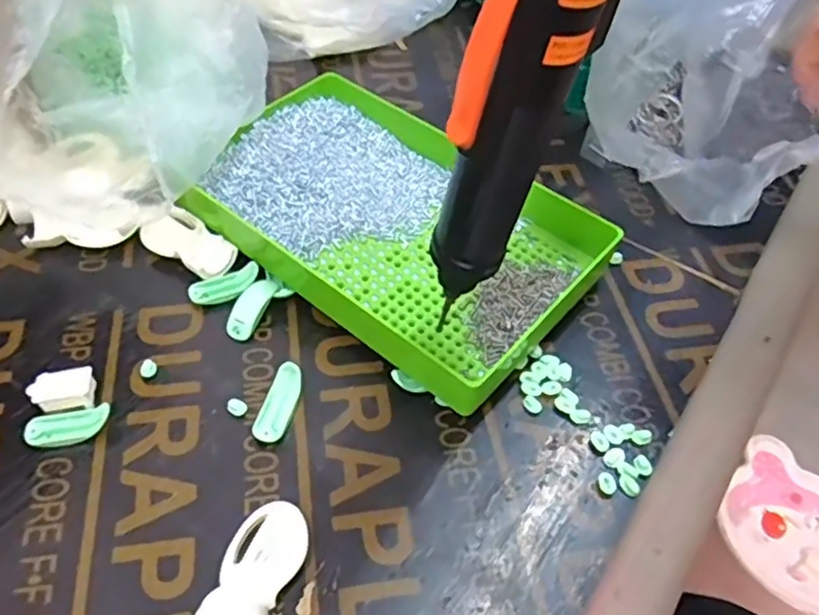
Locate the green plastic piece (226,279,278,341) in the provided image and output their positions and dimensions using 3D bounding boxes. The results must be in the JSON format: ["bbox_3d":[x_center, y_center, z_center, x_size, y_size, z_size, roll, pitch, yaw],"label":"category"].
[{"bbox_3d":[-0.091,0.001,0.387,0.017,0.012,0.039,21,52,14],"label":"green plastic piece"}]

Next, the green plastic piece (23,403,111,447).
[{"bbox_3d":[-0.170,0.060,0.335,0.039,0.009,0.015,-9,51,-10],"label":"green plastic piece"}]

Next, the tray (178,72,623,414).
[{"bbox_3d":[-0.011,-0.057,0.429,0.240,0.041,0.164,34,57,23],"label":"tray"}]

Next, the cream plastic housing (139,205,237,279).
[{"bbox_3d":[-0.136,-0.037,0.420,0.061,0.015,0.035,34,57,23],"label":"cream plastic housing"}]

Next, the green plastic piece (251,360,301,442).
[{"bbox_3d":[-0.067,0.049,0.345,0.016,0.005,0.042,14,67,9],"label":"green plastic piece"}]

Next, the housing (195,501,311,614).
[{"bbox_3d":[-0.067,0.115,0.293,0.031,0.014,0.064,18,52,12],"label":"housing"}]

